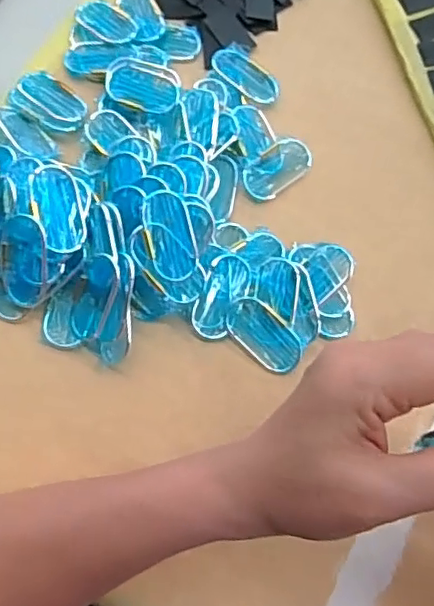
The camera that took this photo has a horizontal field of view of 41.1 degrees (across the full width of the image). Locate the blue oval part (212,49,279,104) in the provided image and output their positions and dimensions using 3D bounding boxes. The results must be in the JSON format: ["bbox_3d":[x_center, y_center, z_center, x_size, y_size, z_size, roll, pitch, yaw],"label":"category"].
[{"bbox_3d":[0.023,-0.179,0.456,0.058,0.004,0.031,38,67,1],"label":"blue oval part"}]

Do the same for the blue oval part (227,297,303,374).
[{"bbox_3d":[0.032,0.021,0.382,0.057,0.004,0.030,42,90,16],"label":"blue oval part"}]

